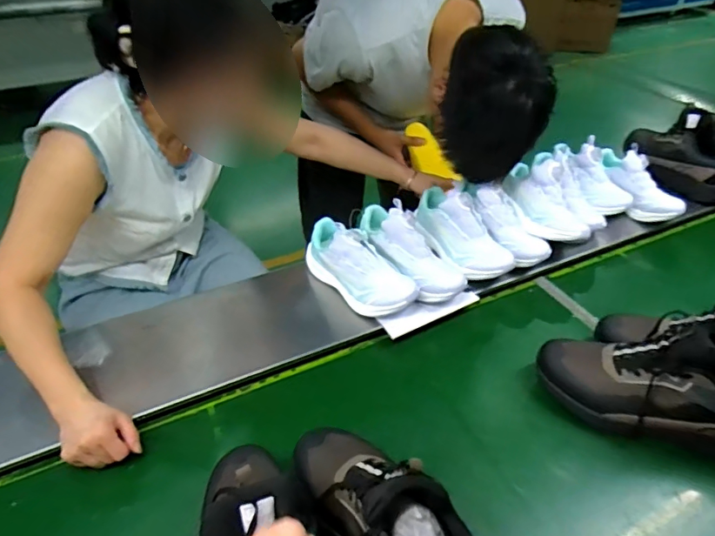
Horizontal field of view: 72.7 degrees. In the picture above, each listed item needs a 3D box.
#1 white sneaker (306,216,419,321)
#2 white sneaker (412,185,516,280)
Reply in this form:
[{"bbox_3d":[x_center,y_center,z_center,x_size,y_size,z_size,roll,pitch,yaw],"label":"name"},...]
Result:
[{"bbox_3d":[-0.002,0.005,0.885,0.229,0.095,0.090,39,51,18],"label":"white sneaker"},{"bbox_3d":[0.201,-0.073,0.946,0.111,0.096,0.216,-16,41,-18],"label":"white sneaker"}]

